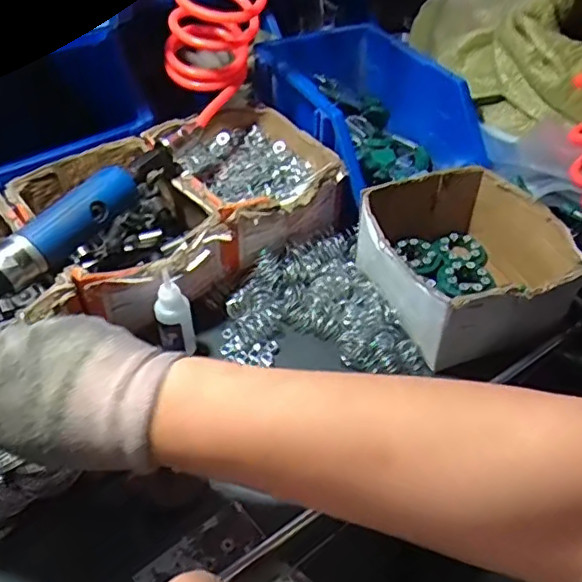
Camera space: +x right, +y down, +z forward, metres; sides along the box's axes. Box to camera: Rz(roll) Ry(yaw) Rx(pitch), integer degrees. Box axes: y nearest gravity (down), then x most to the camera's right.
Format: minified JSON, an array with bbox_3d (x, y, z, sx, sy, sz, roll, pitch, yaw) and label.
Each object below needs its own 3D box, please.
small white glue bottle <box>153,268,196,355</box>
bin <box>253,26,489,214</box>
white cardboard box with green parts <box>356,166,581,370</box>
[{"bbox_3d":[-0.087,0.019,0.444,0.026,0.073,0.021,-10,44,-11],"label":"small white glue bottle"},{"bbox_3d":[0.065,-0.170,0.587,0.135,0.104,0.222,-22,48,-23],"label":"bin"},{"bbox_3d":[0.139,-0.028,0.482,0.141,0.067,0.155,-14,46,-16],"label":"white cardboard box with green parts"}]

